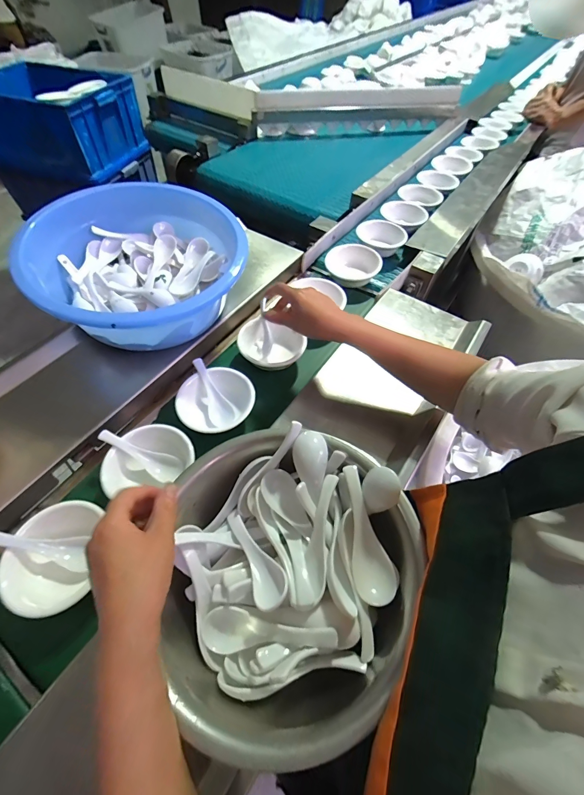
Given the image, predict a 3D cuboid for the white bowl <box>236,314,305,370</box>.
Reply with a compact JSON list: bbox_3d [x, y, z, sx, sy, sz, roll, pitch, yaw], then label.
[{"bbox_3d":[-0.033,-0.086,0.586,0.109,0.053,0.103,1,51,-2],"label":"white bowl"}]

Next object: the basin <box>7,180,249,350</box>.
[{"bbox_3d":[-0.248,-0.215,0.569,0.315,0.149,0.315,1,51,-2],"label":"basin"}]

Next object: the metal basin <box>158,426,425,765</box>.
[{"bbox_3d":[-0.003,0.149,0.312,0.216,0.088,0.238,0,51,-3],"label":"metal basin"}]

